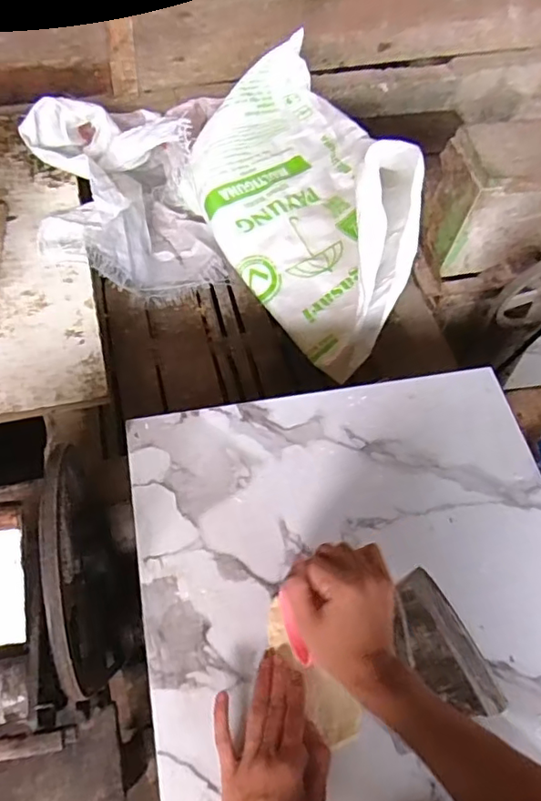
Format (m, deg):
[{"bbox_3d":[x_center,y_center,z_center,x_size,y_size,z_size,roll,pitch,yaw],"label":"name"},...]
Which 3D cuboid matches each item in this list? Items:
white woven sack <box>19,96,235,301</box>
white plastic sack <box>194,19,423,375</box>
[{"bbox_3d":[-0.304,-0.470,1.259,0.387,0.263,0.459,-8,62,-12],"label":"white woven sack"},{"bbox_3d":[0.057,-0.440,1.151,0.388,0.253,0.743,-8,62,-11],"label":"white plastic sack"}]

